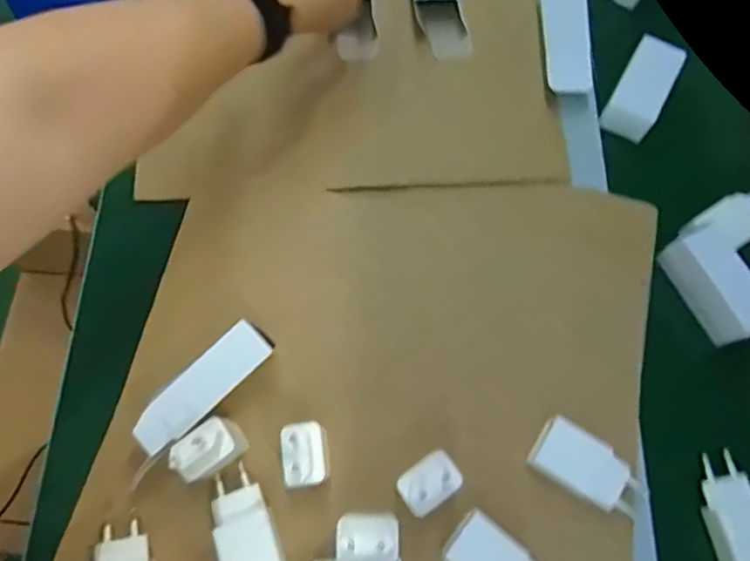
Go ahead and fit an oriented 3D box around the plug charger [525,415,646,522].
[{"bbox_3d":[0.151,0.134,0.374,0.083,0.025,0.040,32,74,10],"label":"plug charger"}]

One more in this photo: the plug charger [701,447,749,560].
[{"bbox_3d":[0.266,0.170,0.387,0.041,0.025,0.079,-9,72,-3],"label":"plug charger"}]

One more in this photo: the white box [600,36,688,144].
[{"bbox_3d":[0.253,-0.182,0.500,0.044,0.024,0.099,29,74,9],"label":"white box"}]

